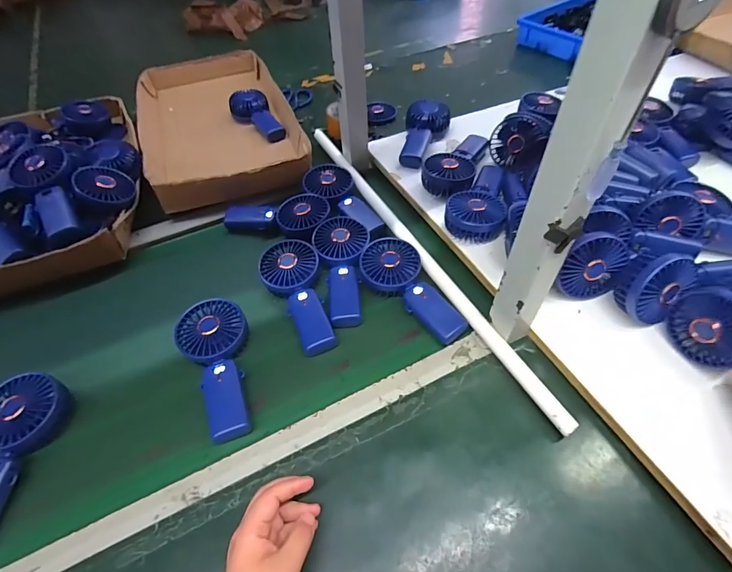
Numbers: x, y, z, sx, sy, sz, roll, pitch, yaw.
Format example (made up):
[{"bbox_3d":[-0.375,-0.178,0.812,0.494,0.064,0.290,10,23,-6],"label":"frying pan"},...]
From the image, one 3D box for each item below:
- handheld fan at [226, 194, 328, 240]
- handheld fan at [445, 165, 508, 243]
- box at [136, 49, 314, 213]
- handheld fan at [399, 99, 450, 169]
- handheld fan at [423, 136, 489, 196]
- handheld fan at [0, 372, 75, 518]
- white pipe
[{"bbox_3d":[-0.150,-0.116,0.664,0.176,0.038,0.100,3,53,23],"label":"handheld fan"},{"bbox_3d":[0.174,-0.140,0.629,0.089,0.045,0.187,8,55,10],"label":"handheld fan"},{"bbox_3d":[-0.328,-0.360,0.863,0.304,0.079,0.515,-19,53,-12],"label":"box"},{"bbox_3d":[0.109,-0.289,0.750,0.085,0.043,0.162,8,55,10],"label":"handheld fan"},{"bbox_3d":[0.157,-0.219,0.690,0.084,0.045,0.179,16,57,16],"label":"handheld fan"},{"bbox_3d":[-0.392,0.186,0.423,0.073,0.041,0.177,-3,52,1],"label":"handheld fan"},{"bbox_3d":[0.063,-0.075,0.609,0.021,0.021,0.676,-25,56,-14],"label":"white pipe"}]

